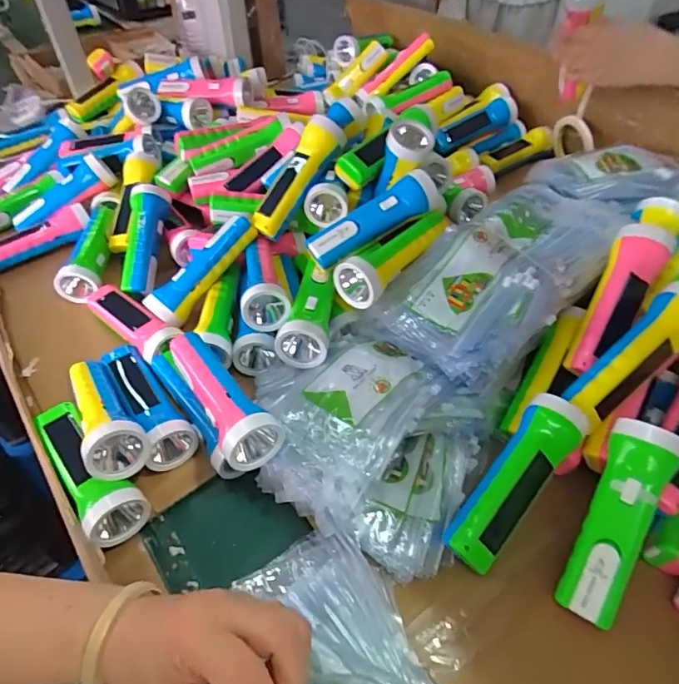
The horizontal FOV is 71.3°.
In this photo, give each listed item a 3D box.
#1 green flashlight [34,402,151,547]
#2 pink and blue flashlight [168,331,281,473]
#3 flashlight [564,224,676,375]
[{"bbox_3d":[-0.249,0.118,0.457,0.165,0.045,0.049,37,57,28],"label":"green flashlight"},{"bbox_3d":[-0.117,0.052,0.476,0.052,0.059,0.176,-24,39,-21],"label":"pink and blue flashlight"},{"bbox_3d":[0.276,-0.041,0.477,0.048,0.041,0.163,29,92,23],"label":"flashlight"}]

